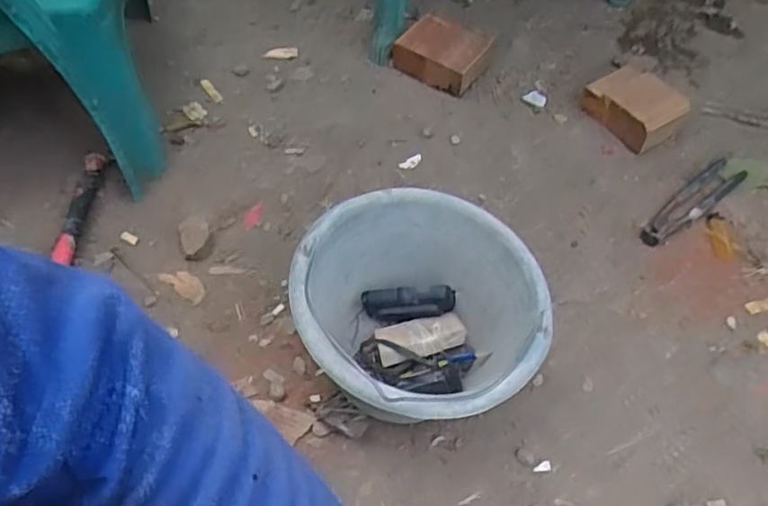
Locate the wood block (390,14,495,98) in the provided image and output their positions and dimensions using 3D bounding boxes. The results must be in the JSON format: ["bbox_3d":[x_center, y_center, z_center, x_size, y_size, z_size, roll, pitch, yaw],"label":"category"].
[{"bbox_3d":[0.099,-0.334,1.061,0.139,0.056,0.118,32,59,21],"label":"wood block"}]

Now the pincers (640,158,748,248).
[{"bbox_3d":[0.432,-0.071,0.896,0.207,0.020,0.045,-33,60,-21],"label":"pincers"}]

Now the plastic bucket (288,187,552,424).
[{"bbox_3d":[0.041,0.076,0.689,0.250,0.180,0.248,0,54,1],"label":"plastic bucket"}]

